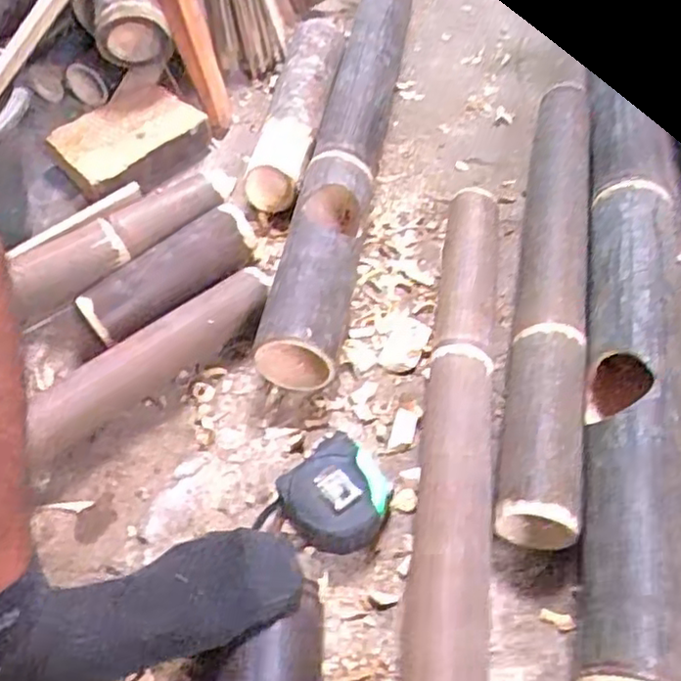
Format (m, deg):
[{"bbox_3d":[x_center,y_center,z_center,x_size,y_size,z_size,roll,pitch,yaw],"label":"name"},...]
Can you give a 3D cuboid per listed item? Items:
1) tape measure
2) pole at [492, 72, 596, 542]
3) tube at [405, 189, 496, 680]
[{"bbox_3d":[-0.006,0.124,0.540,0.085,0.042,0.078,-34,57,-23],"label":"tape measure"},{"bbox_3d":[0.210,-0.073,0.684,0.064,0.067,0.576,10,52,10],"label":"pole"},{"bbox_3d":[0.100,0.054,0.580,0.064,0.066,0.543,5,51,6],"label":"tube"}]

